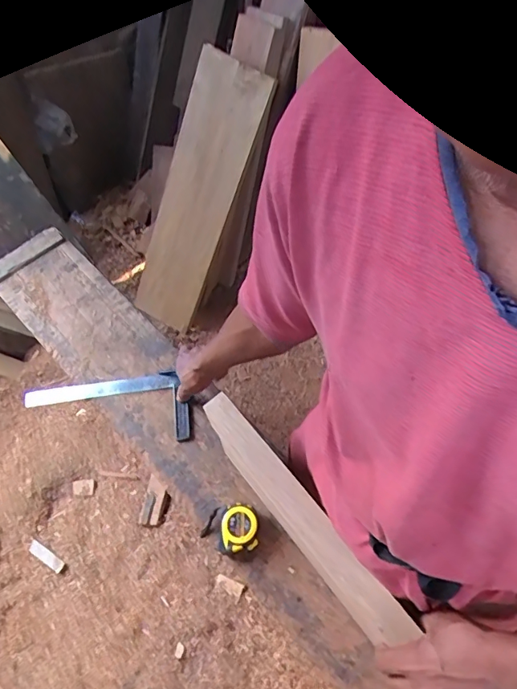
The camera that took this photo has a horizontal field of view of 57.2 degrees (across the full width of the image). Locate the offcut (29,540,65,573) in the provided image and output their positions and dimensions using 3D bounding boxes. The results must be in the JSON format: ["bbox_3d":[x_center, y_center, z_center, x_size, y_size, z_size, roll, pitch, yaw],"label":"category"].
[{"bbox_3d":[-0.430,0.426,0.955,0.107,0.016,0.025,17,60,30],"label":"offcut"}]

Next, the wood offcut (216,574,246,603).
[{"bbox_3d":[-0.051,0.429,0.842,0.052,0.011,0.026,27,64,14],"label":"wood offcut"}]

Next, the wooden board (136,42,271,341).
[{"bbox_3d":[-0.178,-0.349,1.245,0.175,0.723,0.039,27,39,0],"label":"wooden board"}]

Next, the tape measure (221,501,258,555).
[{"bbox_3d":[-0.029,0.285,0.735,0.054,0.048,0.065,-5,61,-3],"label":"tape measure"}]

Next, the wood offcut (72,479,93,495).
[{"bbox_3d":[-0.384,0.314,1.041,0.055,0.007,0.034,-10,70,19],"label":"wood offcut"}]

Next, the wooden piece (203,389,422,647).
[{"bbox_3d":[0.191,0.356,0.481,0.050,0.028,0.803,-35,67,-19],"label":"wooden piece"}]

